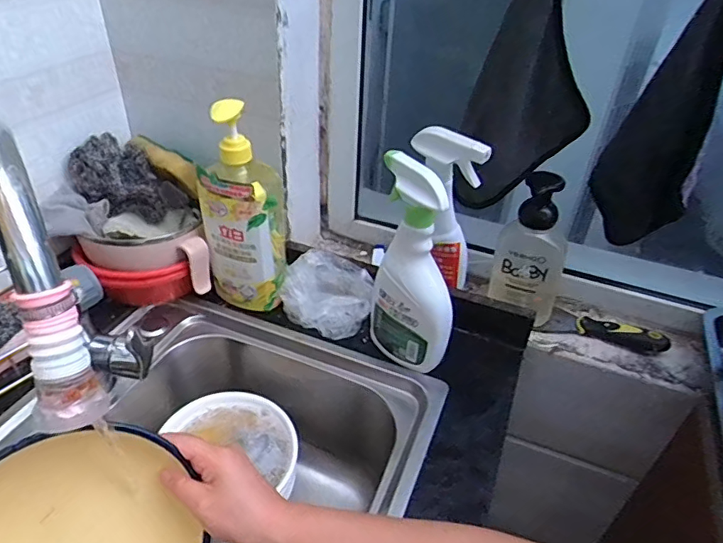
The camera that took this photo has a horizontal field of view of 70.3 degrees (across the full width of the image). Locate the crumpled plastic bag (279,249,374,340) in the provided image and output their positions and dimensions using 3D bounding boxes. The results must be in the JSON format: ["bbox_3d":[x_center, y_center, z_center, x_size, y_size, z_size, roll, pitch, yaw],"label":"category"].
[{"bbox_3d":[-0.047,0.027,0.681,0.114,0.060,0.090,17,40,17],"label":"crumpled plastic bag"}]

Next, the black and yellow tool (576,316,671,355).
[{"bbox_3d":[0.343,0.083,0.675,0.109,0.031,0.016,17,40,17],"label":"black and yellow tool"}]

